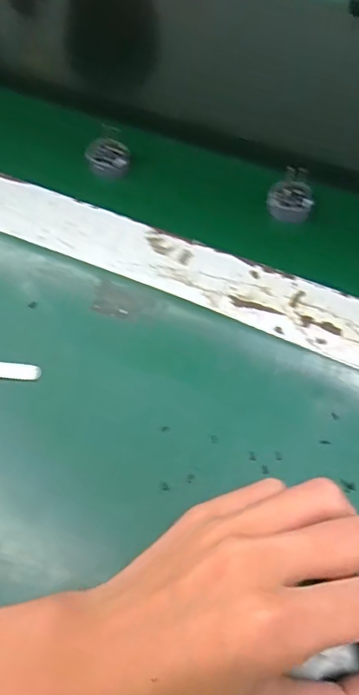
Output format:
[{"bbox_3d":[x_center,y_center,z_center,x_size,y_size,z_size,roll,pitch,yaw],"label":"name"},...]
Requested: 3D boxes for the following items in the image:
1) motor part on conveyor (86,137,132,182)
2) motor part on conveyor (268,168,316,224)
[{"bbox_3d":[-0.052,-0.140,0.405,0.029,0.011,0.036,-26,64,-10],"label":"motor part on conveyor"},{"bbox_3d":[0.077,-0.105,0.376,0.030,0.017,0.033,8,63,8],"label":"motor part on conveyor"}]

